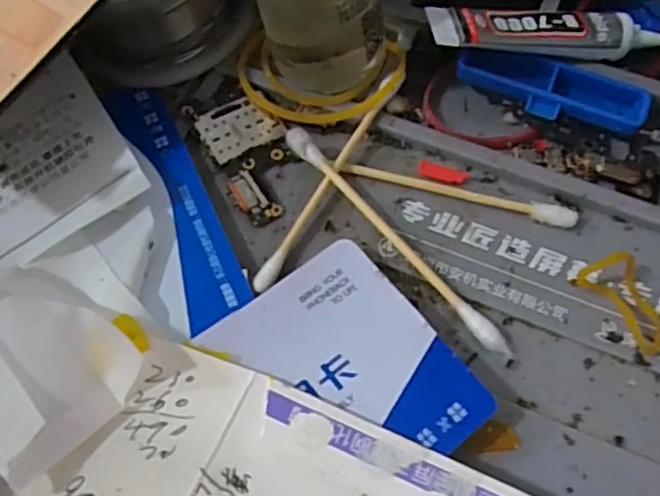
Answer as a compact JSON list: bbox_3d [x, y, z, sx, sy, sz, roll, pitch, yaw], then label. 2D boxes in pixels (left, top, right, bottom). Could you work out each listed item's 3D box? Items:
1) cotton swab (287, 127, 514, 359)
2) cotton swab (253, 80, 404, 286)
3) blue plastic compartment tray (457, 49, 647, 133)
[{"bbox_3d":[0.016,-0.003,0.153,0.006,0.011,0.076,-39,69,-18],"label":"cotton swab"},{"bbox_3d":[0.000,-0.018,0.161,0.004,0.004,0.071,27,66,13],"label":"cotton swab"},{"bbox_3d":[0.061,-0.043,0.172,0.052,0.008,0.018,19,65,10],"label":"blue plastic compartment tray"}]

